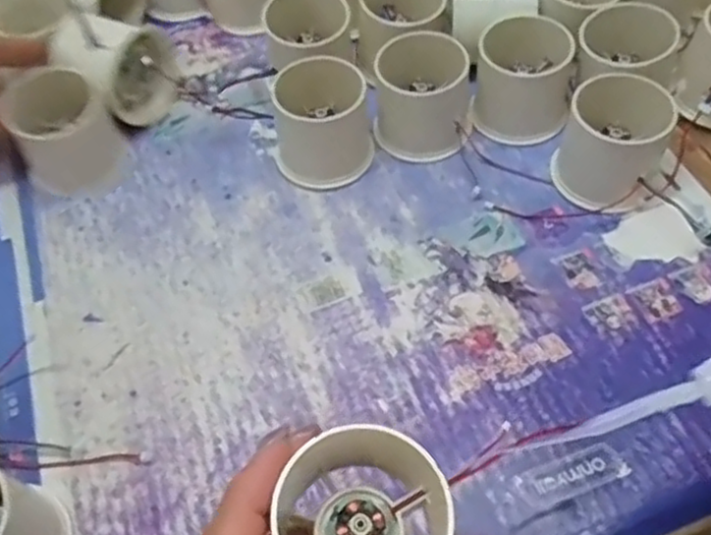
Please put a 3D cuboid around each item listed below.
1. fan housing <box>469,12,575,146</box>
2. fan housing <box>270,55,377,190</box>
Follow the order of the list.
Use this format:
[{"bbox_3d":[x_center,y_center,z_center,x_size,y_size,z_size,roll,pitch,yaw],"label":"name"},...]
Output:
[{"bbox_3d":[0.094,-0.109,0.414,0.050,0.044,0.065,4,57,7],"label":"fan housing"},{"bbox_3d":[-0.020,-0.084,0.419,0.058,0.041,0.065,-9,56,-1],"label":"fan housing"}]

